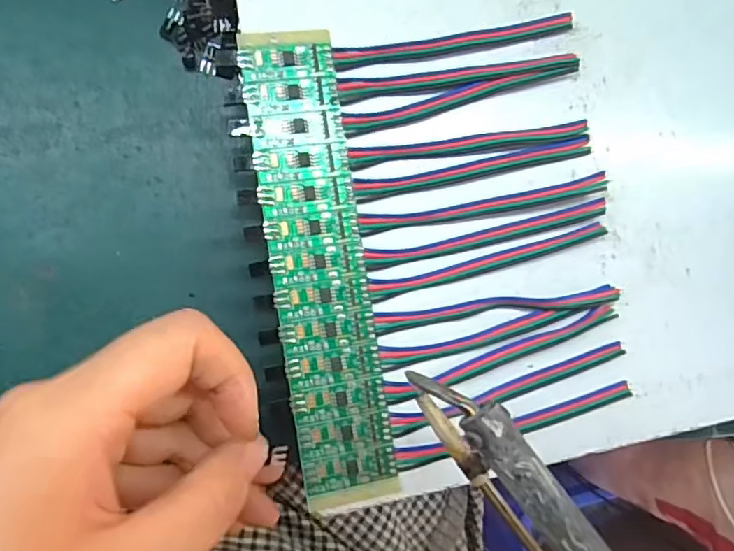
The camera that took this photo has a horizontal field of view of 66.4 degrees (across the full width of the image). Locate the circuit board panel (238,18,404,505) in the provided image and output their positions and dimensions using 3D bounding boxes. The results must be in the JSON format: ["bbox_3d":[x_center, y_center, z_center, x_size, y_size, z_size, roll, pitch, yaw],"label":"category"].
[{"bbox_3d":[-0.017,-0.003,0.196,0.033,0.008,0.164,-9,89,-12],"label":"circuit board panel"}]

